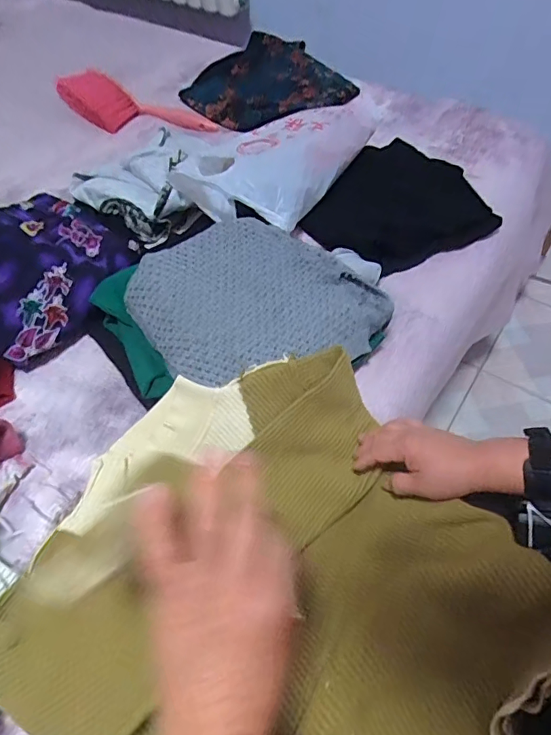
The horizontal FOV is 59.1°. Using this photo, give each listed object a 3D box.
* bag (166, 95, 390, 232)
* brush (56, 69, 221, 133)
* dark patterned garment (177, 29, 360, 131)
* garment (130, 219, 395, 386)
[{"bbox_3d":[0.010,-0.358,0.812,0.195,0.072,0.334,27,60,19],"label":"bag"},{"bbox_3d":[-0.313,-0.563,1.042,0.393,0.074,0.101,13,56,11],"label":"brush"},{"bbox_3d":[-0.009,-0.644,1.094,0.347,0.060,0.358,23,59,17],"label":"dark patterned garment"},{"bbox_3d":[-0.025,-0.078,0.622,0.258,0.091,0.251,-35,61,-21],"label":"garment"}]

